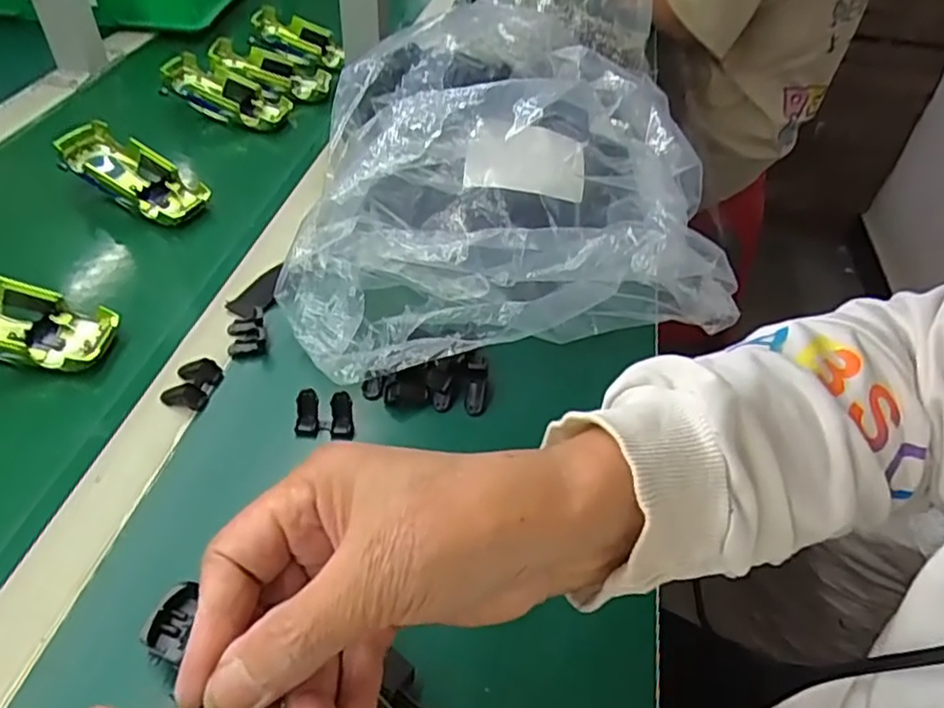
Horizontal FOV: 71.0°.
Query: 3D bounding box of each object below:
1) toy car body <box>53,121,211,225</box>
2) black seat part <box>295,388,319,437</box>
[{"bbox_3d":[-0.305,-0.163,0.605,0.135,0.030,0.064,31,47,3],"label":"toy car body"},{"bbox_3d":[-0.107,0.038,0.429,0.014,0.031,0.007,3,5,2],"label":"black seat part"}]

